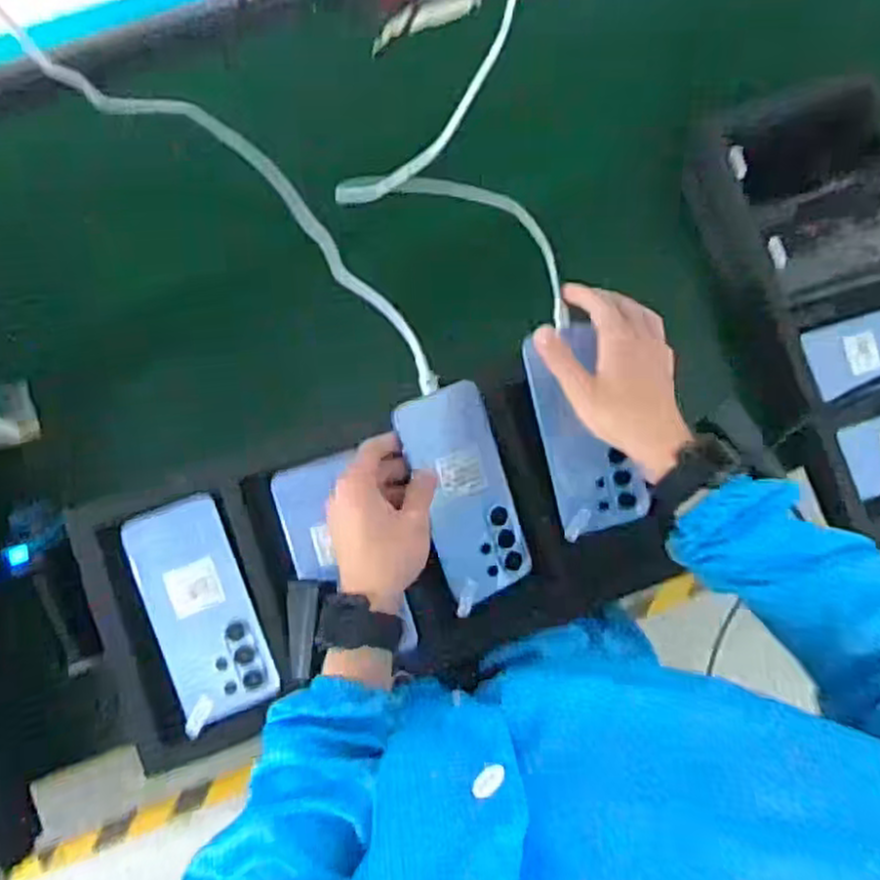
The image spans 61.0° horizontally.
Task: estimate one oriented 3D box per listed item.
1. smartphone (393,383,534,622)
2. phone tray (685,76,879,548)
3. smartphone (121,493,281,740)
[{"bbox_3d":[0.022,0.042,0.597,0.079,0.008,0.167,-20,97,-24],"label":"smartphone"},{"bbox_3d":[0.461,-0.145,0.822,0.234,0.078,0.471,-18,84,-6],"label":"phone tray"},{"bbox_3d":[-0.194,0.136,0.606,0.080,0.007,0.176,-20,84,-6],"label":"smartphone"}]

